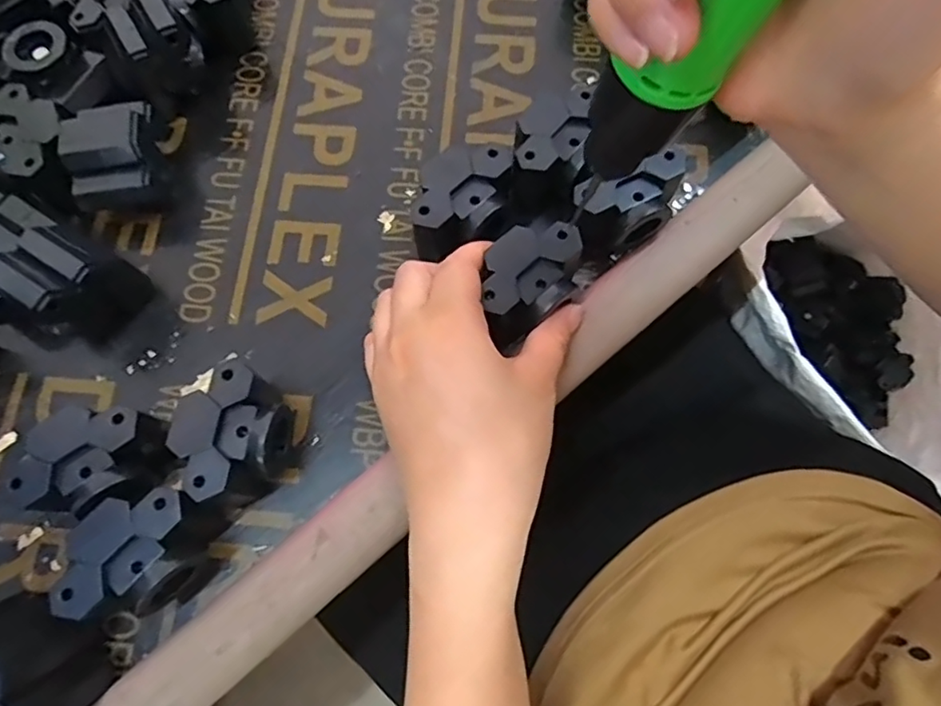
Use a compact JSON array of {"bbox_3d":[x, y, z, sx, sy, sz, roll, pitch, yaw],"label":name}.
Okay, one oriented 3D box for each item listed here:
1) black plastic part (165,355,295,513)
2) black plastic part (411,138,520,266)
[{"bbox_3d":[-0.102,0.038,0.258,0.041,0.043,0.054,-20,73,-5],"label":"black plastic part"},{"bbox_3d":[-0.004,-0.071,0.290,0.057,0.041,0.043,-29,74,-8],"label":"black plastic part"}]

